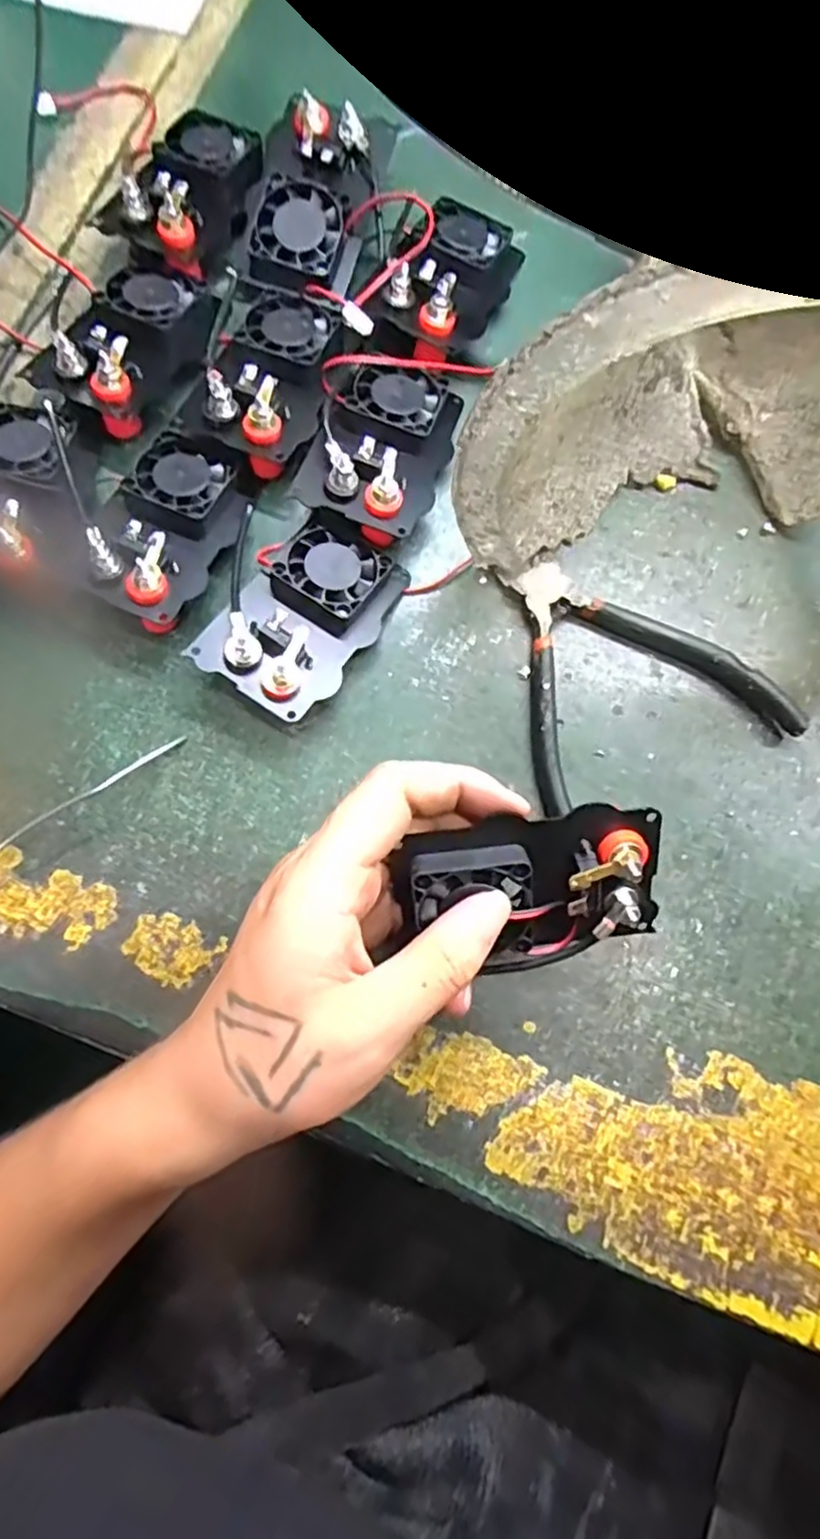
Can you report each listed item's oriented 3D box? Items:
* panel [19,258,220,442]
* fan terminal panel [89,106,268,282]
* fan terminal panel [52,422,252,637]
[{"bbox_3d":[-0.123,-0.195,0.304,0.060,0.030,0.081,23,80,4],"label":"panel"},{"bbox_3d":[-0.101,-0.277,0.318,0.055,0.023,0.086,20,80,3],"label":"fan terminal panel"},{"bbox_3d":[-0.107,-0.108,0.289,0.057,0.031,0.083,30,81,5],"label":"fan terminal panel"}]

